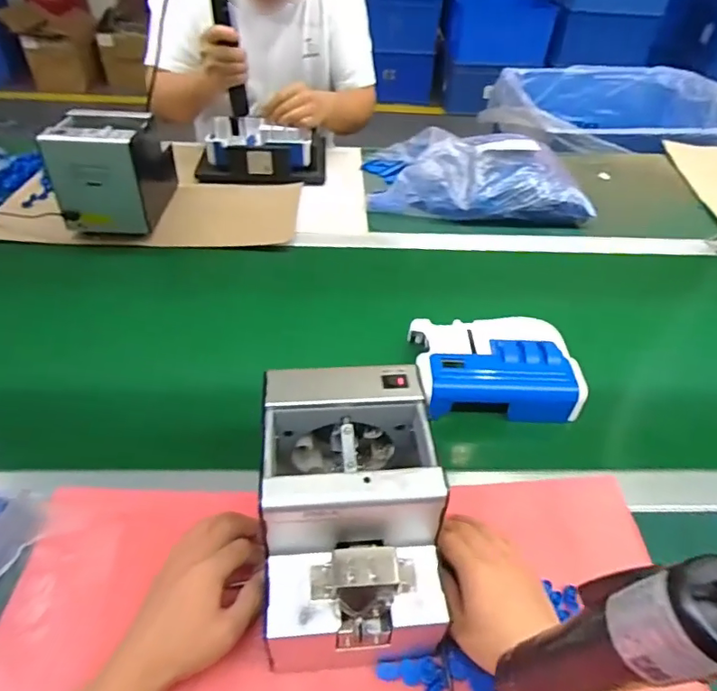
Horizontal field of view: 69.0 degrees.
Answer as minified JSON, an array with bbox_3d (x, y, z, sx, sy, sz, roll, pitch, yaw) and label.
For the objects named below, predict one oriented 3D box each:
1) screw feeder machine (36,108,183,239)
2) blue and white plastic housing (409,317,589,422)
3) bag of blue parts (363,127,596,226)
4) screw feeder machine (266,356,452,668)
[{"bbox_3d":[-0.364,-0.271,0.788,0.122,0.145,0.176,3,44,-1],"label":"screw feeder machine"},{"bbox_3d":[0.152,0.020,0.603,0.172,0.055,0.132,-1,44,-4],"label":"blue and white plastic housing"},{"bbox_3d":[0.203,-0.306,0.919,0.378,0.081,0.212,5,44,2],"label":"bag of blue parts"},{"bbox_3d":[-0.007,0.128,0.400,0.119,0.130,0.169,-2,45,-5],"label":"screw feeder machine"}]

